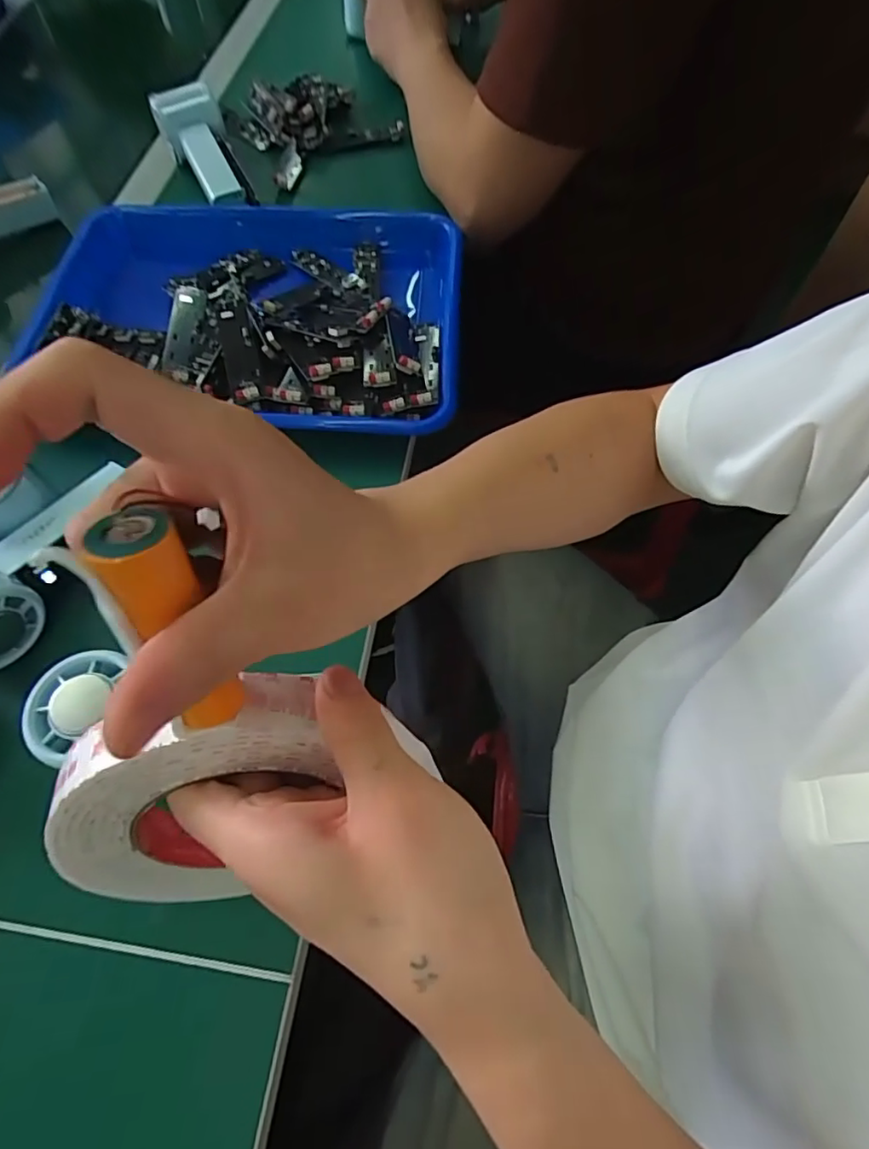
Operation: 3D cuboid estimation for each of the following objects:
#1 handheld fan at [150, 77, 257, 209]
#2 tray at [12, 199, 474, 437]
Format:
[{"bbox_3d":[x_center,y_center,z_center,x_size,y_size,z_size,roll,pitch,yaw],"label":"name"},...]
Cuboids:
[{"bbox_3d":[-0.221,-0.412,0.561,0.057,0.043,0.141,-28,83,-16],"label":"handheld fan"},{"bbox_3d":[-0.158,-0.214,0.478,0.373,0.055,0.255,9,63,6],"label":"tray"}]

